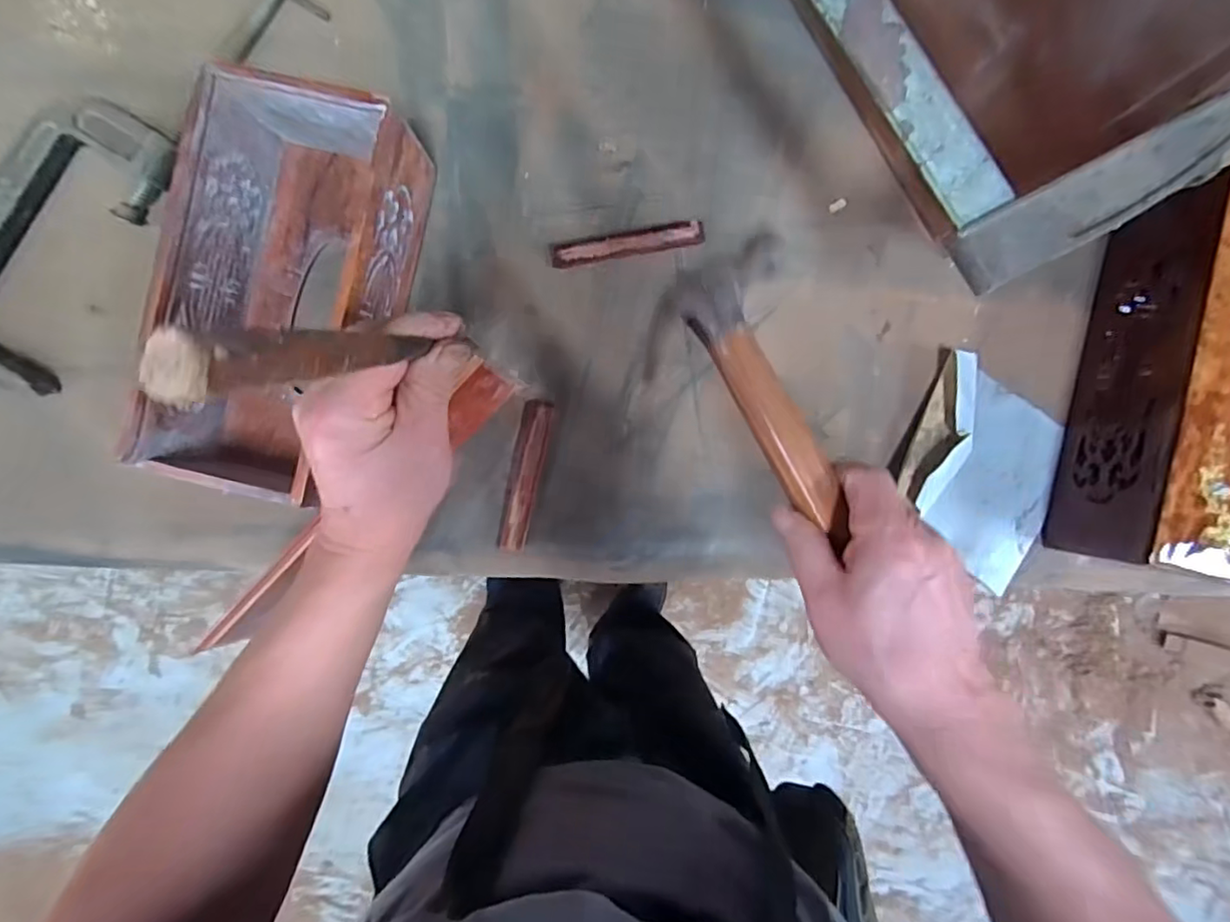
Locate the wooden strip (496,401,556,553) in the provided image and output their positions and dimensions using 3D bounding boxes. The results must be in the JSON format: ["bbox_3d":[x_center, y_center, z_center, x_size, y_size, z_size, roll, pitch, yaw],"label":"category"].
[{"bbox_3d":[-0.070,0.012,0.465,0.024,0.007,0.117,12,90,0],"label":"wooden strip"}]

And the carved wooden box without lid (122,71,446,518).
[{"bbox_3d":[-0.226,-0.109,0.421,0.127,0.095,0.265,14,90,0],"label":"carved wooden box without lid"}]

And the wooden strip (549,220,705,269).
[{"bbox_3d":[0.009,-0.166,0.458,0.117,0.008,0.020,-10,90,0],"label":"wooden strip"}]

